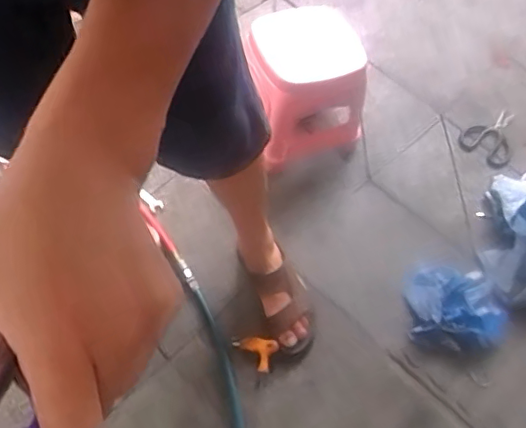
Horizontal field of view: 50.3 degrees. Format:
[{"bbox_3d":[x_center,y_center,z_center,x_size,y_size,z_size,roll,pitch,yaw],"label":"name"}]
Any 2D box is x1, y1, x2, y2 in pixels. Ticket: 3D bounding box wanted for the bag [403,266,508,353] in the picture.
[{"bbox_3d":[0.384,0.185,1.105,0.201,0.067,0.174,1,62,0],"label":"bag"}]

